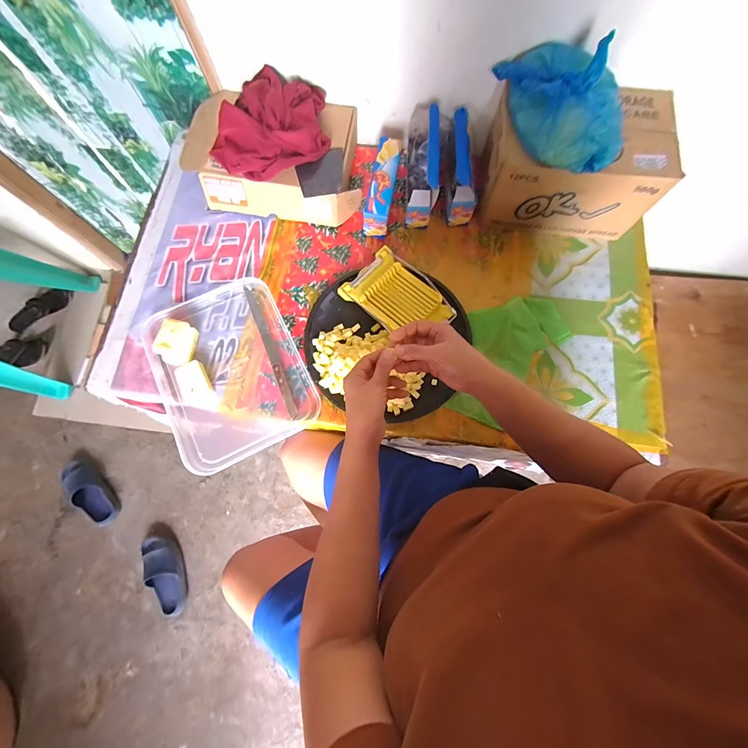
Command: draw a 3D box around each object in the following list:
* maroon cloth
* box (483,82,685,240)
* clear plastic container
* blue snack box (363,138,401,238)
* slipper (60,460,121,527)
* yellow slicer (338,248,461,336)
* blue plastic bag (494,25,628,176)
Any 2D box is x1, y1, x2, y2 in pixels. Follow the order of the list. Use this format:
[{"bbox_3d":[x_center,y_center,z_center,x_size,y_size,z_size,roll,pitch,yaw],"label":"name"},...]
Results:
[{"bbox_3d":[-0.194,-0.468,0.606,0.216,0.075,0.172,-21,76,-5],"label":"maroon cloth"},{"bbox_3d":[0.357,-0.380,0.618,0.287,0.157,0.164,5,75,2],"label":"box"},{"bbox_3d":[-0.258,-0.018,0.583,0.237,0.041,0.316,-26,76,-6],"label":"clear plastic container"},{"bbox_3d":[0.018,-0.366,0.658,0.050,0.076,0.176,8,75,3],"label":"blue snack box"},{"bbox_3d":[-1.045,0.427,1.218,0.270,0.083,0.116,43,79,11],"label":"slipper"},{"bbox_3d":[0.044,-0.137,0.615,0.182,0.044,0.120,42,79,11],"label":"yellow slicer"},{"bbox_3d":[0.285,-0.414,0.503,0.212,0.090,0.141,23,76,6],"label":"blue plastic bag"}]

